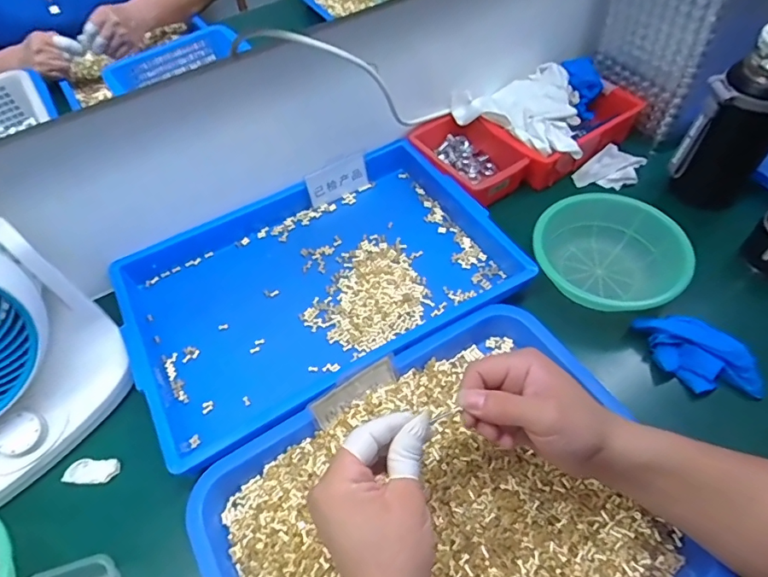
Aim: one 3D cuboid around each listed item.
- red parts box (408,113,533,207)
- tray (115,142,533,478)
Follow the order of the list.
[{"bbox_3d":[0.115,-0.185,0.666,0.110,0.055,0.154,-33,59,-18],"label":"red parts box"},{"bbox_3d":[-0.082,-0.017,0.573,0.421,0.045,0.285,-26,57,-13],"label":"tray"}]

